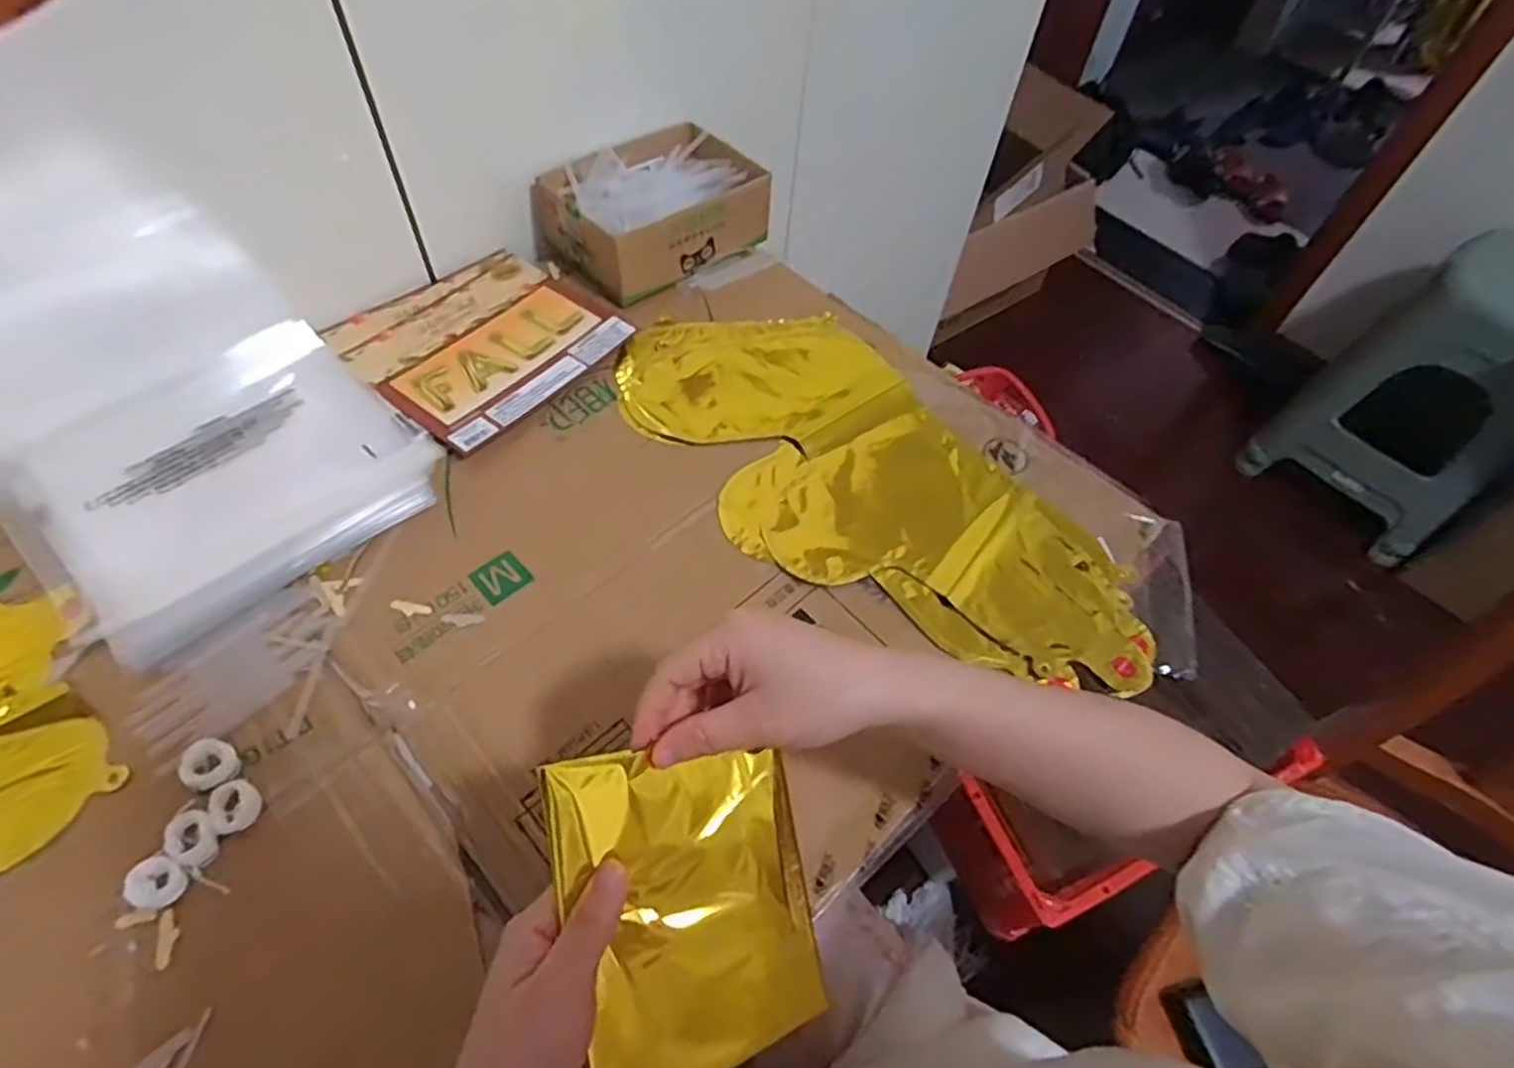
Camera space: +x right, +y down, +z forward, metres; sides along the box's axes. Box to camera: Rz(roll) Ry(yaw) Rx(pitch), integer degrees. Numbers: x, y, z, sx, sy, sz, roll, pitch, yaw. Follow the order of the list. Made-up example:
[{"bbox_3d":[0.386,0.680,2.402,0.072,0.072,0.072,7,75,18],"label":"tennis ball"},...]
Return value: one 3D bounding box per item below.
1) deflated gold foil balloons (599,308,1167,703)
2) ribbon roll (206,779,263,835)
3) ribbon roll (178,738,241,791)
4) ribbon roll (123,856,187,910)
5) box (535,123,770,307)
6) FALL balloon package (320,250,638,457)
[{"bbox_3d":[0.082,-0.043,0.565,0.213,0.016,0.437,-30,63,-22],"label":"deflated gold foil balloons"},{"bbox_3d":[-0.286,0.149,0.403,0.023,0.006,0.028,-36,66,-25],"label":"ribbon roll"},{"bbox_3d":[-0.307,0.129,0.412,0.031,0.005,0.026,41,62,21],"label":"ribbon roll"},{"bbox_3d":[-0.311,0.180,0.380,0.028,0.005,0.024,5,56,-2],"label":"ribbon roll"},{"bbox_3d":[-0.096,-0.316,0.708,0.193,0.062,0.146,-34,65,-24],"label":"box"},{"bbox_3d":[-0.233,-0.169,0.623,0.188,0.011,0.198,35,60,17],"label":"FALL balloon package"}]

